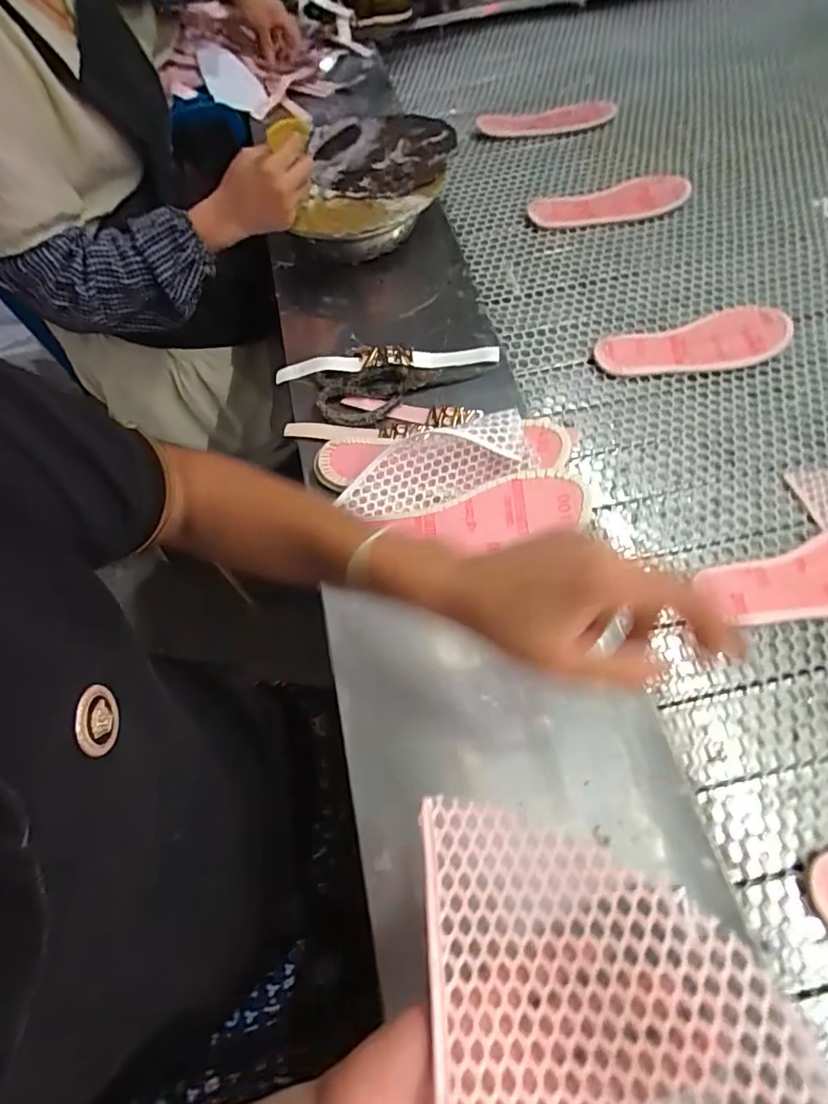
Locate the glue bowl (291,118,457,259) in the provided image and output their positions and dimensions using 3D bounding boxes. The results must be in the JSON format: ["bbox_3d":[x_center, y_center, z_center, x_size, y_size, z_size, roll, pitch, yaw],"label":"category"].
[{"bbox_3d":[-0.045,-0.476,0.659,0.182,0.067,0.236,4,64,5],"label":"glue bowl"}]

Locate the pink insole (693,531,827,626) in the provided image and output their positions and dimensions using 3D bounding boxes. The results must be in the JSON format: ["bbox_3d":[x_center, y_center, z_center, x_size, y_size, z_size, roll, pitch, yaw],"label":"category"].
[{"bbox_3d":[0.372,0.024,0.457,0.212,0.015,0.077,-17,64,-6],"label":"pink insole"}]

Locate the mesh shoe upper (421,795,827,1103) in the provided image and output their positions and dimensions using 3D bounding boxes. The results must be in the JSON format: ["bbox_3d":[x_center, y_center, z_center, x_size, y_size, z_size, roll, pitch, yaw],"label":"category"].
[{"bbox_3d":[0.084,0.221,0.215,0.154,0.032,0.204,-2,63,2],"label":"mesh shoe upper"}]

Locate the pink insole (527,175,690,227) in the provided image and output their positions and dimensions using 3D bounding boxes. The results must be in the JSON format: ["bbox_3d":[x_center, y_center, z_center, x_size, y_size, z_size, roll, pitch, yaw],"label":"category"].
[{"bbox_3d":[0.281,-0.497,0.721,0.227,0.012,0.086,-9,63,-2],"label":"pink insole"}]

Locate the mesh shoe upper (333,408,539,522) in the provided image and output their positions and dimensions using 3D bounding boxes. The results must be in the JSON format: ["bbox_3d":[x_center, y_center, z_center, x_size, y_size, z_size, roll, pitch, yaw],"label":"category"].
[{"bbox_3d":[0.021,-0.083,0.481,0.181,0.049,0.073,-11,64,-3],"label":"mesh shoe upper"}]

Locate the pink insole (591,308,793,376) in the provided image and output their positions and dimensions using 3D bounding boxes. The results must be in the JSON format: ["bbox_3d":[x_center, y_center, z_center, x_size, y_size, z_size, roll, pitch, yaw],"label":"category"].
[{"bbox_3d":[0.335,-0.243,0.595,0.231,0.006,0.085,-14,64,-4],"label":"pink insole"}]

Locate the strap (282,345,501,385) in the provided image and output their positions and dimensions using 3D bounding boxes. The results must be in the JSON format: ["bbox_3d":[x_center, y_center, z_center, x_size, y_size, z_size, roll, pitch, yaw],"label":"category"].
[{"bbox_3d":[-0.032,-0.220,0.578,0.253,0.019,0.024,-3,63,1],"label":"strap"}]

